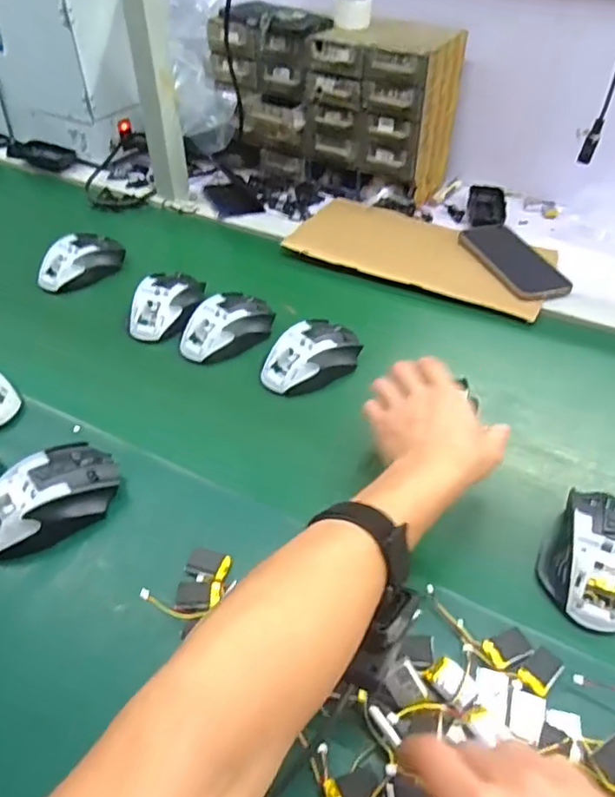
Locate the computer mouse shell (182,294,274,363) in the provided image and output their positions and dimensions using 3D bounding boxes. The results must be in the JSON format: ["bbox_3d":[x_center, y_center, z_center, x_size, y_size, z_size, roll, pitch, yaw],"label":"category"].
[{"bbox_3d":[-0.093,-0.083,0.646,0.109,0.040,0.058,-29,50,-24],"label":"computer mouse shell"}]

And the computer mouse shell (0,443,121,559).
[{"bbox_3d":[-0.212,0.081,0.469,0.066,0.034,0.115,33,55,30],"label":"computer mouse shell"}]

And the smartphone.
[{"bbox_3d":[0.261,-0.176,0.737,0.077,0.015,0.156,-19,47,-16],"label":"smartphone"}]

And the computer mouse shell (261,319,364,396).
[{"bbox_3d":[0.007,-0.043,0.605,0.072,0.038,0.108,31,54,29],"label":"computer mouse shell"}]

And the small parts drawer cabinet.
[{"bbox_3d":[0.029,-0.432,0.854,0.353,0.211,0.128,16,48,18],"label":"small parts drawer cabinet"}]

